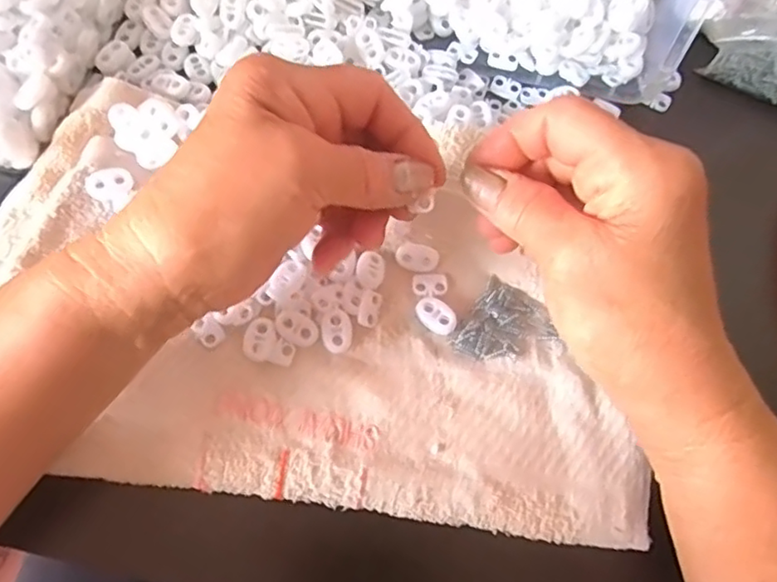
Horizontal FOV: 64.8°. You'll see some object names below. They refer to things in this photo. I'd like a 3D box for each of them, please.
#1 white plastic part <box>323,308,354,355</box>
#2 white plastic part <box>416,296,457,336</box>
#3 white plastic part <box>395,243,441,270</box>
[{"bbox_3d":[-0.025,0.020,0.306,0.015,0.005,0.022,5,69,-1],"label":"white plastic part"},{"bbox_3d":[0.024,0.013,0.313,0.022,0.005,0.015,42,73,12],"label":"white plastic part"},{"bbox_3d":[0.015,-0.018,0.320,0.022,0.004,0.012,6,69,-1],"label":"white plastic part"}]

